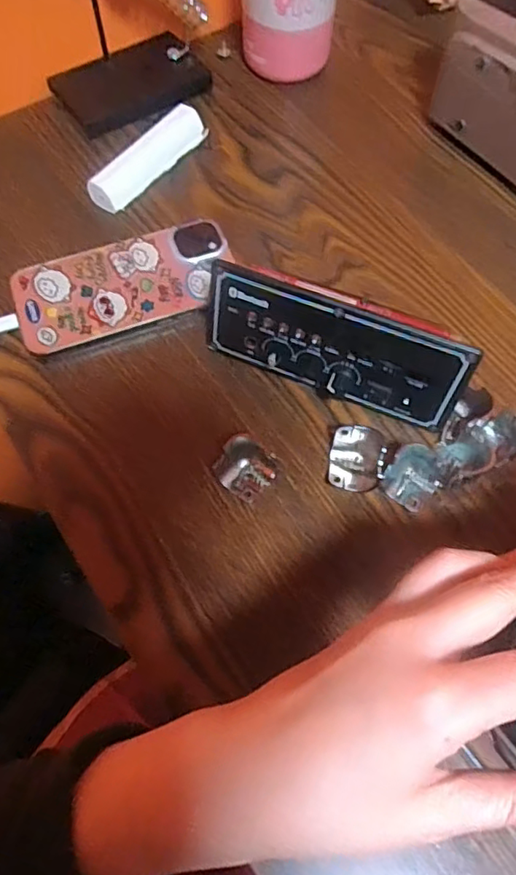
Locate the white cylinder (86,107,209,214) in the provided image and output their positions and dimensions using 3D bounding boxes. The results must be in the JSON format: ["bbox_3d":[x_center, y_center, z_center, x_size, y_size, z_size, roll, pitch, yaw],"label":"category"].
[{"bbox_3d":[-0.079,-0.204,0.417,0.024,0.021,0.104,35,69,14],"label":"white cylinder"}]

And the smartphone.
[{"bbox_3d":[-0.085,-0.101,0.370,0.140,0.015,0.068,-21,67,-10],"label":"smartphone"}]

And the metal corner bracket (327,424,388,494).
[{"bbox_3d":[0.056,0.011,0.320,0.028,0.023,0.036,8,65,3],"label":"metal corner bracket"}]

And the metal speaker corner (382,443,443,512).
[{"bbox_3d":[0.087,0.021,0.316,0.028,0.022,0.028,0,65,-1],"label":"metal speaker corner"}]

